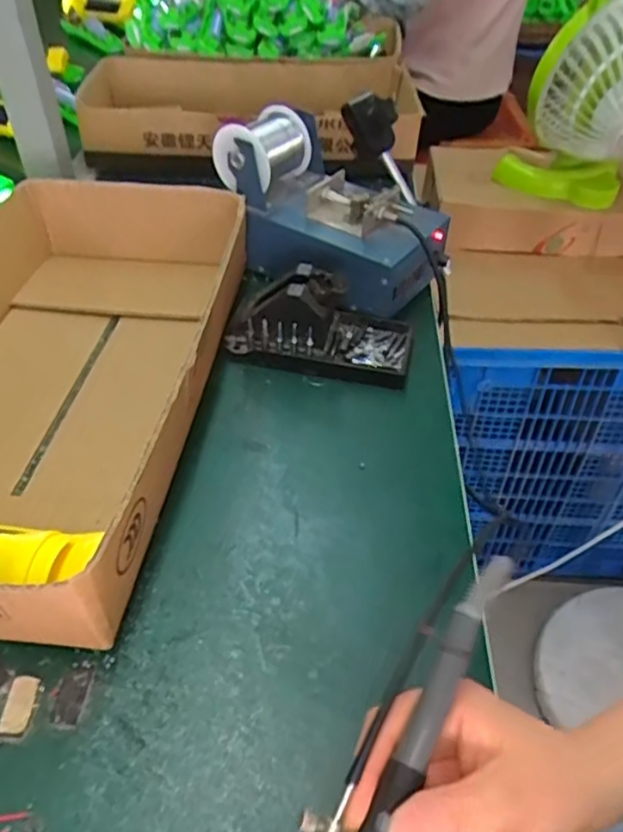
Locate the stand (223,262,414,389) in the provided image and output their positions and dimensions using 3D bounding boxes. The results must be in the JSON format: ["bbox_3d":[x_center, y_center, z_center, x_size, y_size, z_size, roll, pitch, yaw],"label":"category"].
[{"bbox_3d":[0.012,-0.086,0.559,0.152,0.072,0.077,11,46,7],"label":"stand"}]

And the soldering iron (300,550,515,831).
[{"bbox_3d":[0.031,0.143,0.266,0.031,0.032,0.209,24,66,17],"label":"soldering iron"}]

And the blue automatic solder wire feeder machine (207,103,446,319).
[{"bbox_3d":[0.018,-0.199,0.623,0.222,0.123,0.127,35,53,26],"label":"blue automatic solder wire feeder machine"}]

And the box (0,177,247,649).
[{"bbox_3d":[-0.197,-0.042,0.485,0.231,0.084,0.409,7,46,3],"label":"box"}]

